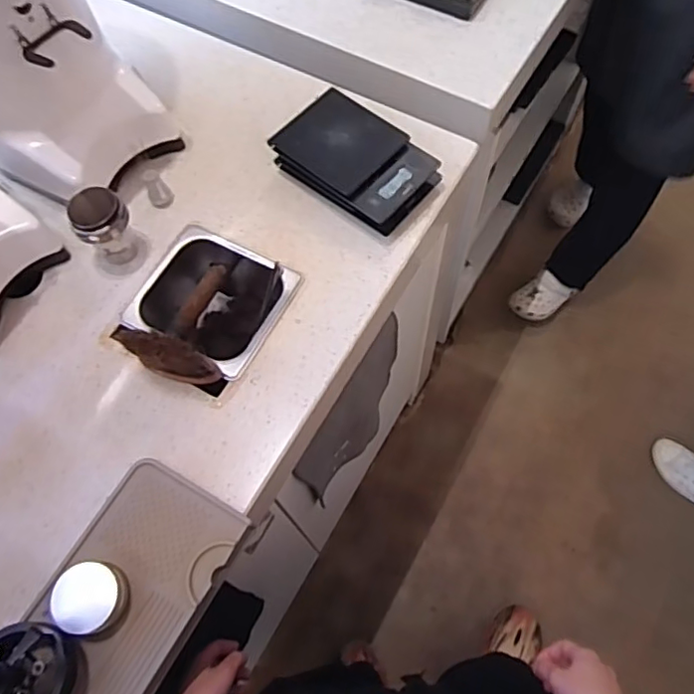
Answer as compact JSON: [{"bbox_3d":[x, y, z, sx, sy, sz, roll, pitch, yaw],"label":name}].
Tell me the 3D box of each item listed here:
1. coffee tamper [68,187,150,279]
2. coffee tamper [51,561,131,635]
[{"bbox_3d":[-0.287,-0.137,0.715,0.067,0.096,0.060,-35,69,-13],"label":"coffee tamper"},{"bbox_3d":[-0.249,0.243,0.574,0.066,0.038,0.061,-1,66,2],"label":"coffee tamper"}]

